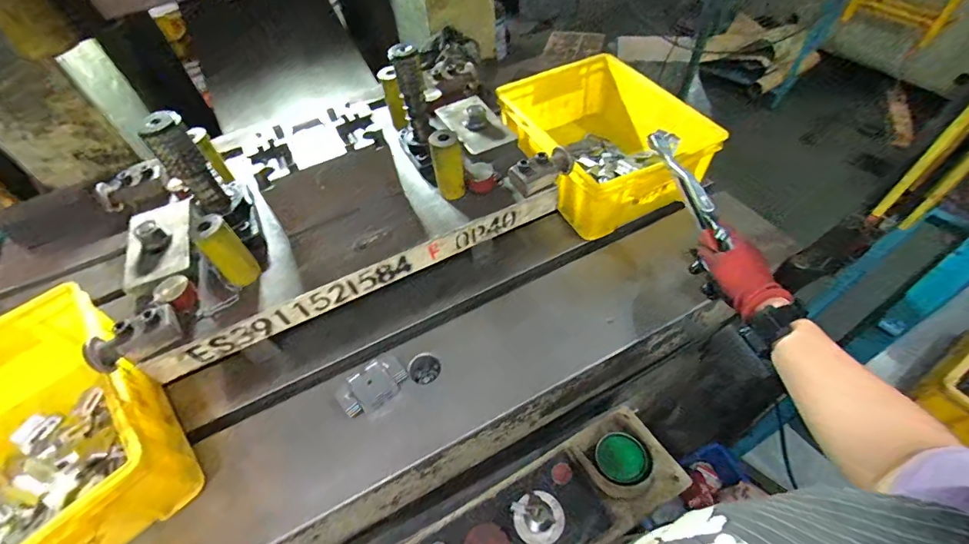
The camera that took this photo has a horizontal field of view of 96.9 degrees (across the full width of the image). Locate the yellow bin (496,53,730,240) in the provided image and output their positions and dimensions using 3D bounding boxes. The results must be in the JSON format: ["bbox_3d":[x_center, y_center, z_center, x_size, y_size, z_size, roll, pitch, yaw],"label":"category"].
[{"bbox_3d":[0.205,-0.238,0.798,0.261,0.141,0.342,-23,54,-12],"label":"yellow bin"}]

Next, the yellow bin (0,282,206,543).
[{"bbox_3d":[-0.543,0.211,0.514,0.261,0.127,0.331,-39,59,-23],"label":"yellow bin"}]

